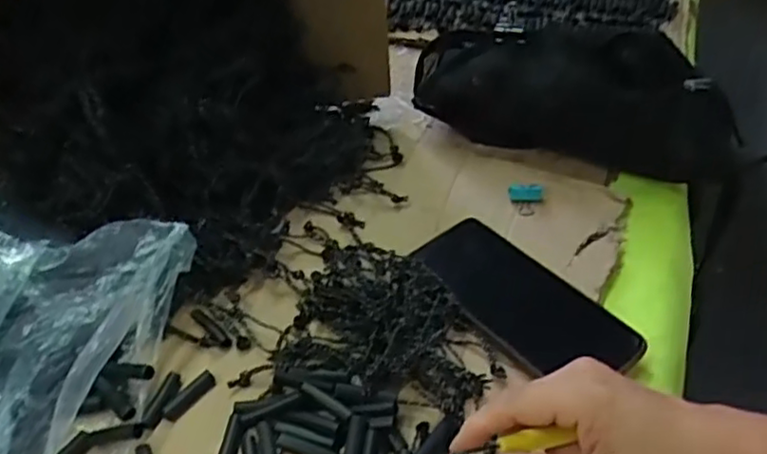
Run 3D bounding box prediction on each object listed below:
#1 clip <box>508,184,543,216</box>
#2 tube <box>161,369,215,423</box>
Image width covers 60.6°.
[{"bbox_3d":[0.116,-0.024,0.535,0.027,0.011,0.031,4,43,7],"label":"clip"},{"bbox_3d":[-0.120,0.104,0.406,0.010,0.008,0.037,27,50,28],"label":"tube"}]

